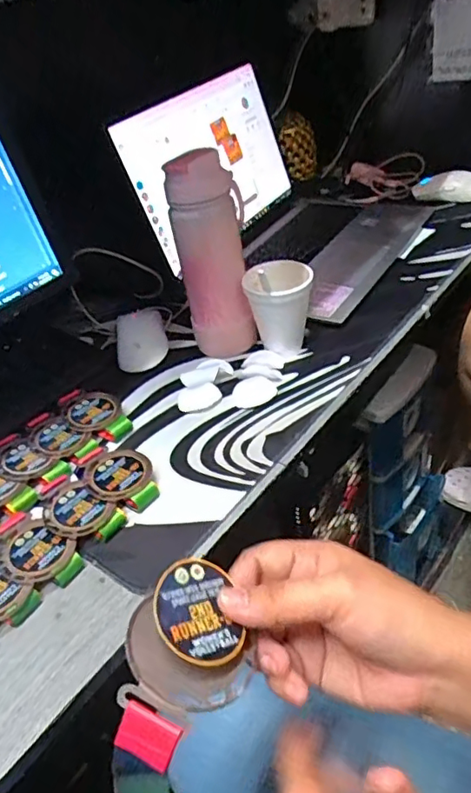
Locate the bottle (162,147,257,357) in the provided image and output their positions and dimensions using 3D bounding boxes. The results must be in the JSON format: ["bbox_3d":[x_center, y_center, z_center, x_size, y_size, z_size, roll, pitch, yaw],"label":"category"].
[{"bbox_3d":[-0.022,-0.156,0.639,0.080,0.216,0.059,-16,37,-4],"label":"bottle"}]

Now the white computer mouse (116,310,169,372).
[{"bbox_3d":[-0.120,-0.077,0.719,0.063,0.028,0.107,-9,41,-2],"label":"white computer mouse"}]

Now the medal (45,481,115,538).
[{"bbox_3d":[-0.140,0.100,0.500,0.063,0.004,0.049,22,49,31],"label":"medal"}]

